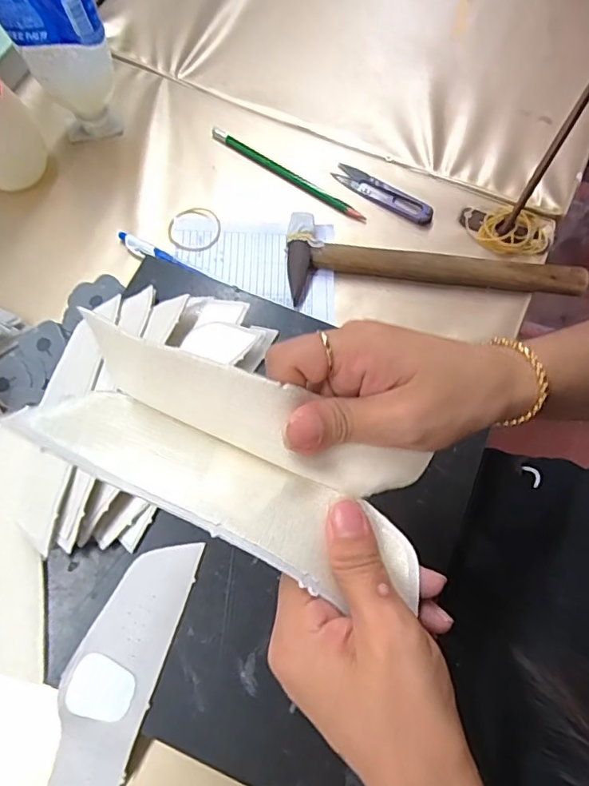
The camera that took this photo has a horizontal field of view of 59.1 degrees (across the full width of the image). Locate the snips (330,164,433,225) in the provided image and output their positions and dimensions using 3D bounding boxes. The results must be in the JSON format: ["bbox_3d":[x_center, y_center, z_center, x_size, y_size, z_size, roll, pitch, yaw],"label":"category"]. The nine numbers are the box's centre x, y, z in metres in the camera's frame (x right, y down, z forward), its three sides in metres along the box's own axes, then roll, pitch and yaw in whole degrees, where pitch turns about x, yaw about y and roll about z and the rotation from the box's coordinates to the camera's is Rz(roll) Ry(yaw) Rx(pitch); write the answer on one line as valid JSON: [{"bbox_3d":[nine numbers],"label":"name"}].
[{"bbox_3d":[0.082,-0.184,0.480,0.100,0.007,0.023,33,73,9],"label":"snips"}]

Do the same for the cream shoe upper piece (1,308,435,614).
[{"bbox_3d":[-0.023,0.028,0.219,0.169,0.033,0.066,24,72,-3],"label":"cream shoe upper piece"}]

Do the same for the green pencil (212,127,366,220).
[{"bbox_3d":[-0.008,-0.205,0.485,0.168,0.006,0.011,34,73,9],"label":"green pencil"}]

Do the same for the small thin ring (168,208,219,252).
[{"bbox_3d":[-0.090,-0.149,0.467,0.046,0.005,0.046,1,71,-2],"label":"small thin ring"}]

